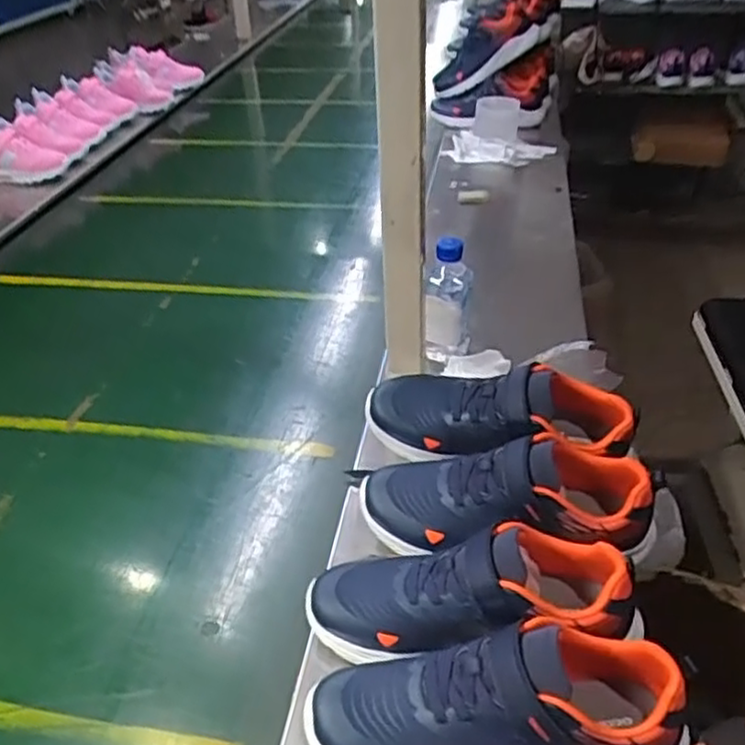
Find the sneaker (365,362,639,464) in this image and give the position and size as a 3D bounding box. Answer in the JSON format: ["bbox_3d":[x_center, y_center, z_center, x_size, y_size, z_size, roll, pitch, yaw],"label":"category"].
[{"bbox_3d":[0.123,0.044,0.708,0.255,0.087,0.087,6,37,12],"label":"sneaker"}]

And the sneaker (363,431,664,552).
[{"bbox_3d":[0.117,0.111,0.645,0.249,0.093,0.095,0,37,4],"label":"sneaker"}]

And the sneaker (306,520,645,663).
[{"bbox_3d":[0.075,0.182,0.577,0.254,0.103,0.093,-11,38,7],"label":"sneaker"}]

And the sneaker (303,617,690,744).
[{"bbox_3d":[0.086,0.236,0.497,0.264,0.087,0.104,-1,36,3],"label":"sneaker"}]

